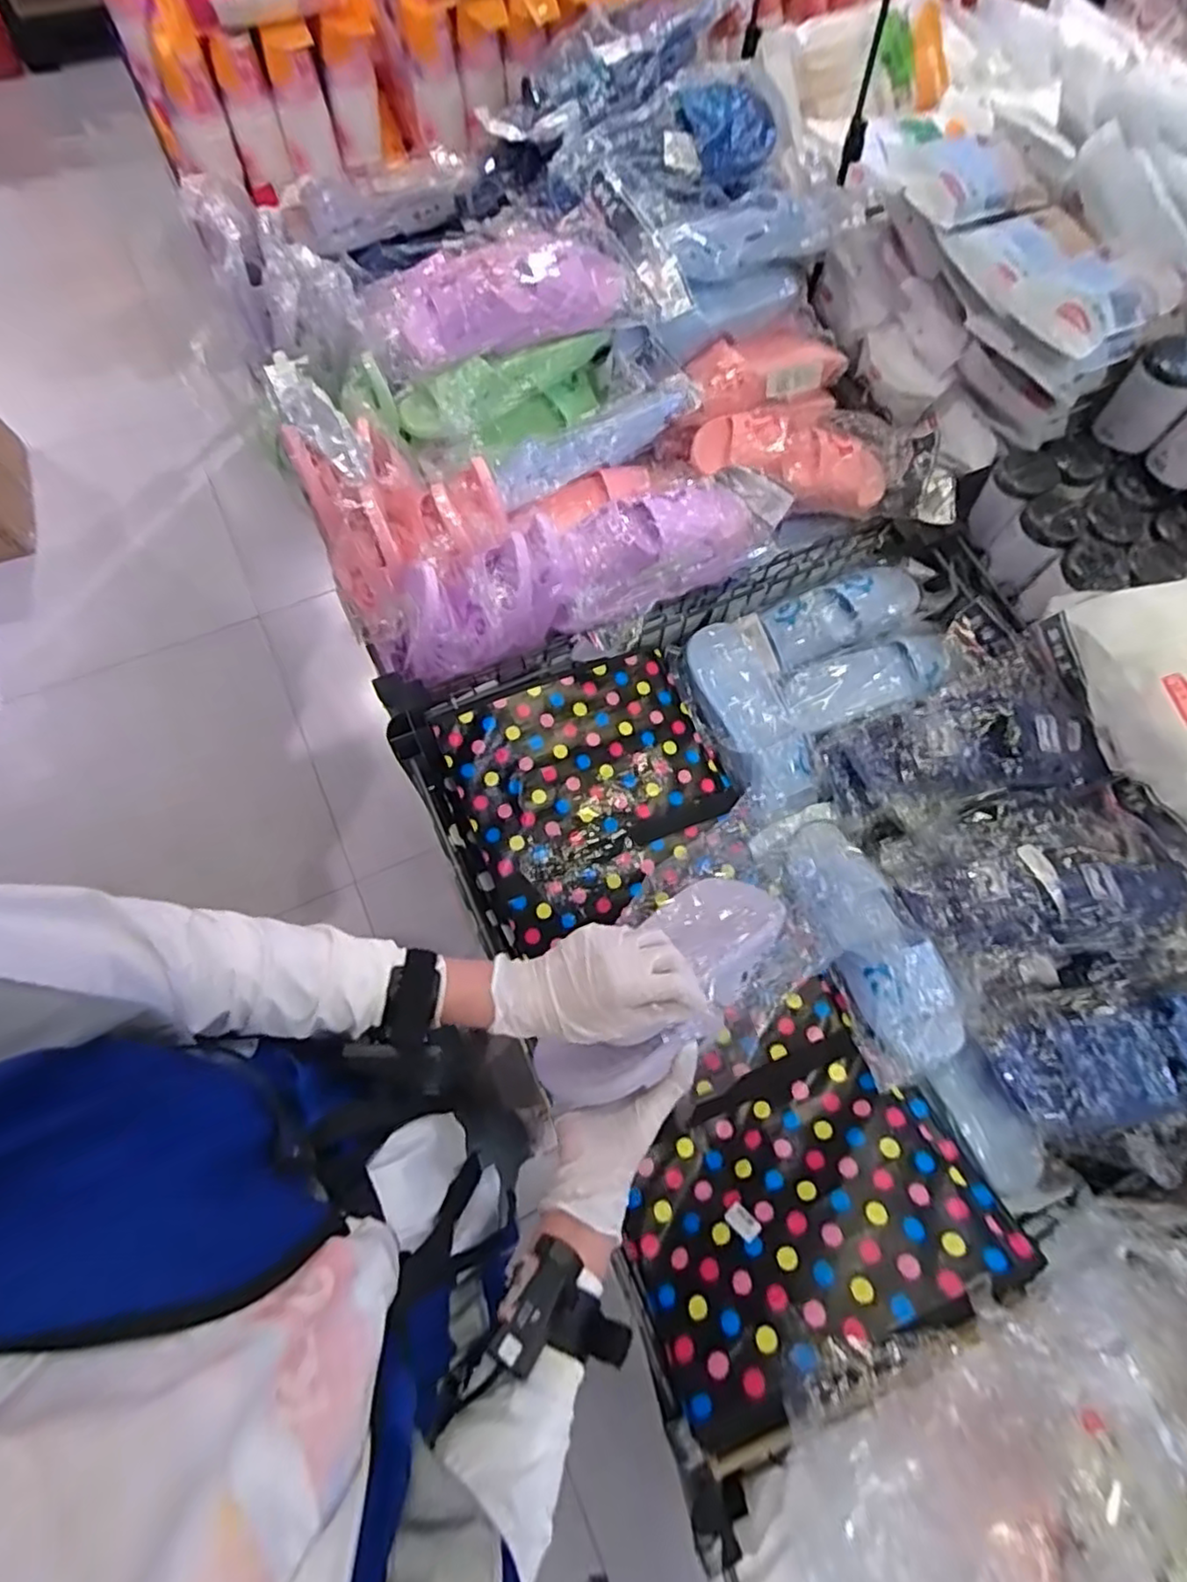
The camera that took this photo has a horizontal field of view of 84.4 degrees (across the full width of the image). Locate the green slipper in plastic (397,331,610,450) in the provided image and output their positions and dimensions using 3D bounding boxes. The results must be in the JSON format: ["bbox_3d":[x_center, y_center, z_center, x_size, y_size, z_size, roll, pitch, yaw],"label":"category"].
[{"bbox_3d":[-0.111,-0.541,0.907,0.299,0.099,0.081,-26,74,-11],"label":"green slipper in plastic"}]

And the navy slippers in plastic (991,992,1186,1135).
[{"bbox_3d":[0.592,0.286,0.694,0.298,0.067,0.117,-11,71,-6],"label":"navy slippers in plastic"}]

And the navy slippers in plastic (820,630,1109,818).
[{"bbox_3d":[0.461,-0.054,0.832,0.300,0.112,0.188,-20,72,-9],"label":"navy slippers in plastic"}]

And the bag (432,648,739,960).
[{"bbox_3d":[0.003,-0.006,0.831,0.323,0.046,0.296,-22,73,-10],"label":"bag"}]

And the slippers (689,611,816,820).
[{"bbox_3d":[0.215,-0.106,0.868,0.117,0.053,0.293,-12,71,-7],"label":"slippers"}]

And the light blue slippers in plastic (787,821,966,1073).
[{"bbox_3d":[0.309,0.157,0.747,0.121,0.082,0.295,-15,59,-8],"label":"light blue slippers in plastic"}]

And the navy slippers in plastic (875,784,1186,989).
[{"bbox_3d":[0.519,0.109,0.768,0.297,0.100,0.206,-15,72,-8],"label":"navy slippers in plastic"}]

